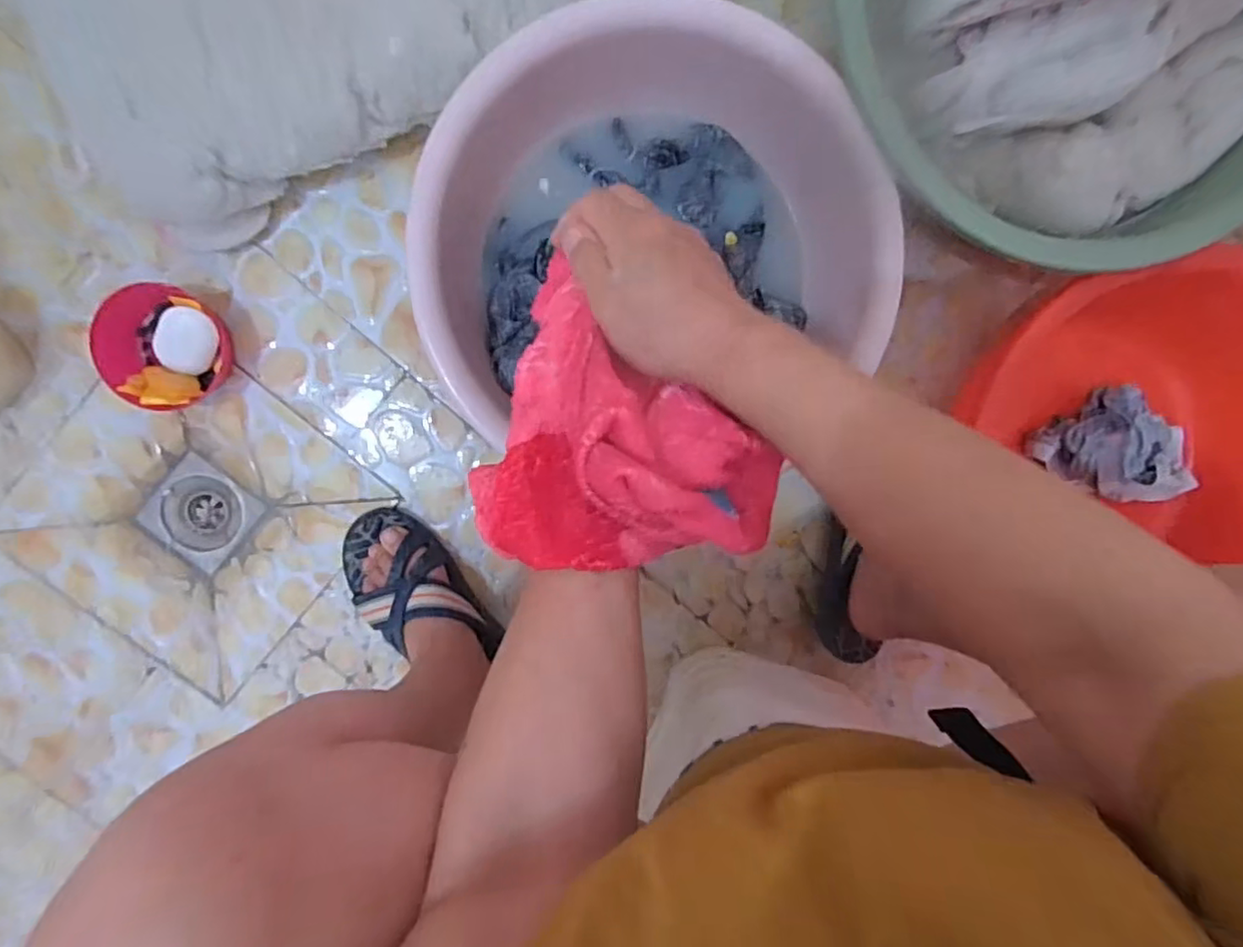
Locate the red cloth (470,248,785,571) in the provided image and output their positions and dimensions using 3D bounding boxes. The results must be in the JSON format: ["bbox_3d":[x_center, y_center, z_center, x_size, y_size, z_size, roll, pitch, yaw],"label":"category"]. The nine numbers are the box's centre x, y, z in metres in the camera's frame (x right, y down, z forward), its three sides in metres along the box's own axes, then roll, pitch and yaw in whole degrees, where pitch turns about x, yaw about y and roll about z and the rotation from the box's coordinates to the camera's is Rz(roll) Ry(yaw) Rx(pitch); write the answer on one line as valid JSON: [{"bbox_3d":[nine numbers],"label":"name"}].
[{"bbox_3d":[0.001,0.000,0.336,0.164,0.072,0.132,40,92,-9],"label":"red cloth"}]

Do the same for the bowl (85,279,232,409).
[{"bbox_3d":[-0.441,-0.122,0.631,0.109,0.045,0.114,-1,98,-5],"label":"bowl"}]

